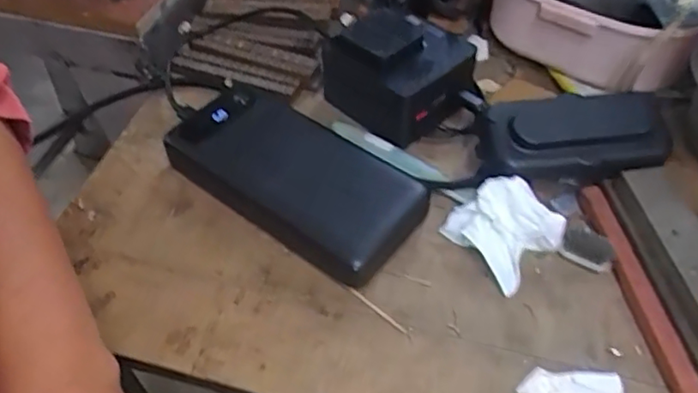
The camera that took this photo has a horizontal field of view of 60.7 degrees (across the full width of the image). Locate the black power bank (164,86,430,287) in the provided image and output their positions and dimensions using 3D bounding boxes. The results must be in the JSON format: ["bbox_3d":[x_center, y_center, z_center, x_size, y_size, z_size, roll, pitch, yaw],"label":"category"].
[{"bbox_3d":[-0.034,-0.014,0.354,0.154,0.026,0.073,31,58,23],"label":"black power bank"}]

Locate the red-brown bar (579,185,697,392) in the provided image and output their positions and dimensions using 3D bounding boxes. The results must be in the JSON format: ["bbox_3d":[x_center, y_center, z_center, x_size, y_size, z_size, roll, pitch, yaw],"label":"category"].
[{"bbox_3d":[0.150,0.053,0.306,0.015,0.009,0.146,-7,51,-5],"label":"red-brown bar"}]

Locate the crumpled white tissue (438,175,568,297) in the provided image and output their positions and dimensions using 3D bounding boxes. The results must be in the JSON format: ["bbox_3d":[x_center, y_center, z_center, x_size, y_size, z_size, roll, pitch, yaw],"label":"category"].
[{"bbox_3d":[0.084,0.016,0.325,0.043,0.031,0.052,-35,58,-24],"label":"crumpled white tissue"}]

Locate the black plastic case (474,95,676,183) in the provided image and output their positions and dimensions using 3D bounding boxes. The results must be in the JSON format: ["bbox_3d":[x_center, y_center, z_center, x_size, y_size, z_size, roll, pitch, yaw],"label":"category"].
[{"bbox_3d":[0.131,-0.033,0.349,0.107,0.035,0.050,-6,51,-3],"label":"black plastic case"}]

